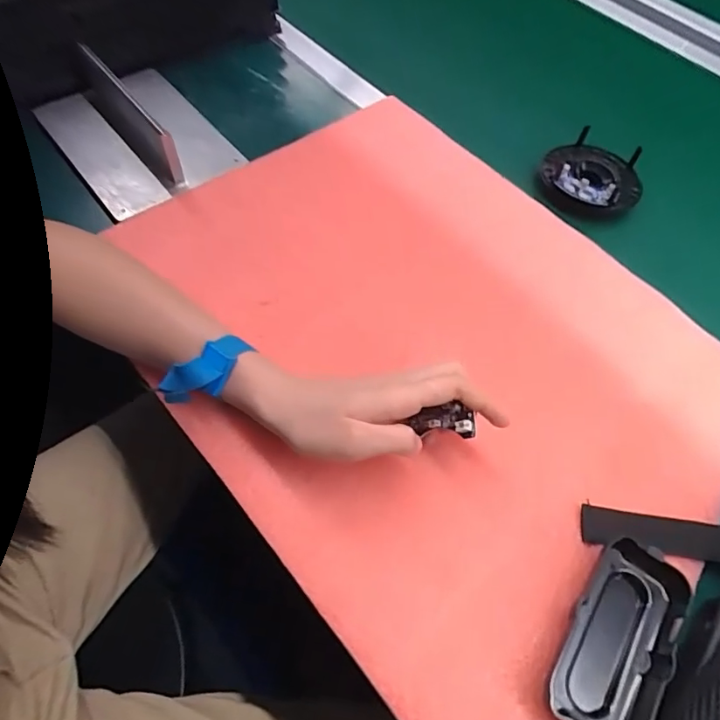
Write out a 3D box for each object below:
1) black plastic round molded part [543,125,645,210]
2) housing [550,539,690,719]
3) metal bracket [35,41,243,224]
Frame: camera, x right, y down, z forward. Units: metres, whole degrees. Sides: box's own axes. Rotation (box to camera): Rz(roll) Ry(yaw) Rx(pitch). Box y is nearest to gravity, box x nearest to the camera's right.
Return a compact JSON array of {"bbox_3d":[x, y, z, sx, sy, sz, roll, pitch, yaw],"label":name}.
[{"bbox_3d":[0.240,-0.192,0.523,0.098,0.027,0.098,2,61,-4],"label":"black plastic round molded part"},{"bbox_3d":[0.151,0.162,0.293,0.048,0.027,0.107,31,63,12],"label":"housing"},{"bbox_3d":[-0.228,-0.242,0.502,0.140,0.058,0.213,-35,70,-21],"label":"metal bracket"}]

